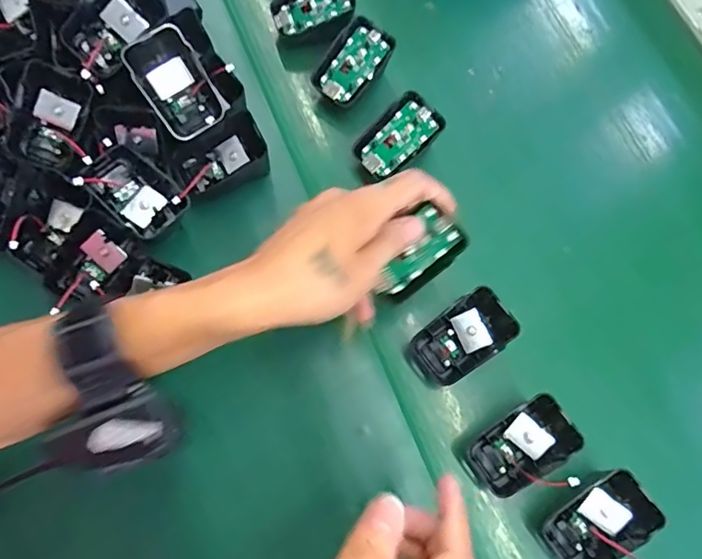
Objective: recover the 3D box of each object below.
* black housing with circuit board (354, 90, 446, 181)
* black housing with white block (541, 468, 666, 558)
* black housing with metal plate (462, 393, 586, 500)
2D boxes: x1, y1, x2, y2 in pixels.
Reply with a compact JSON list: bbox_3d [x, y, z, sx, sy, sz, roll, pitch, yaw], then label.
[{"bbox_3d":[0.037,-0.112,0.404,0.066,0.019,0.041,-38,77,-10],"label":"black housing with circuit board"},{"bbox_3d":[0.165,0.161,0.338,0.069,0.034,0.042,-32,76,-9],"label":"black housing with white block"},{"bbox_3d":[0.116,0.115,0.351,0.070,0.034,0.044,-37,77,-10],"label":"black housing with metal plate"}]

